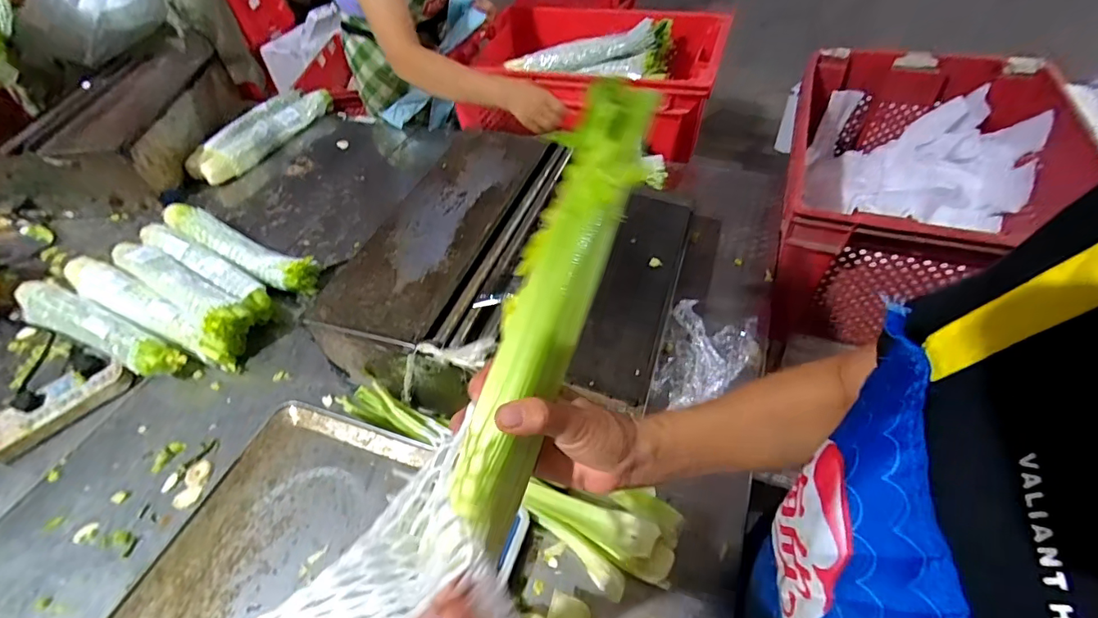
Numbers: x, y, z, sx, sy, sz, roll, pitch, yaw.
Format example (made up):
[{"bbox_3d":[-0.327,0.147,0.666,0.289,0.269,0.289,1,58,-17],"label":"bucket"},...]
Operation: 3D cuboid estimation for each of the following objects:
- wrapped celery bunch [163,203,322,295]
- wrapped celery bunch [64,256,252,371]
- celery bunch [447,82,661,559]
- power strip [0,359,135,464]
[{"bbox_3d":[-0.592,-0.114,0.936,0.397,0.060,0.075,21,52,21],"label":"wrapped celery bunch"},{"bbox_3d":[-0.671,-0.002,0.829,0.407,0.083,0.082,15,51,17],"label":"wrapped celery bunch"},{"bbox_3d":[0.009,-0.020,0.354,0.061,0.051,0.338,15,72,17],"label":"celery bunch"},{"bbox_3d":[-0.731,0.145,0.734,0.075,0.040,0.187,33,58,29],"label":"power strip"}]

